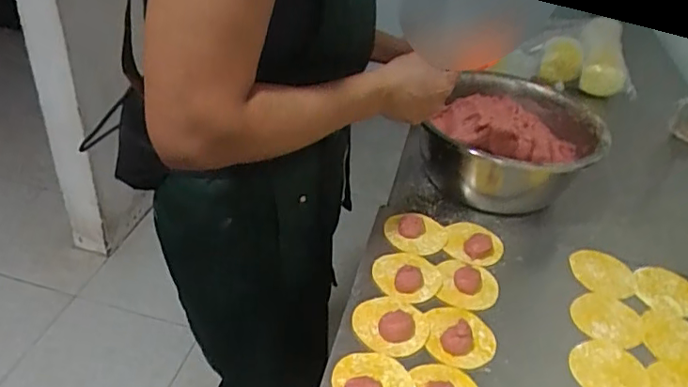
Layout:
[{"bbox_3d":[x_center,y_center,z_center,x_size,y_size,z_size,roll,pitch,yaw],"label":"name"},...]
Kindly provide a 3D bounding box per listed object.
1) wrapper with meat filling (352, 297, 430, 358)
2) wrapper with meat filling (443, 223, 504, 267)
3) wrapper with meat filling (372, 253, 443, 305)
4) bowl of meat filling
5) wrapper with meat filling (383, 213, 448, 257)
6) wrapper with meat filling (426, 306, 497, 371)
[{"bbox_3d":[0.054,0.143,0.623,0.080,0.020,0.074,5,36,-4],"label":"wrapper with meat filling"},{"bbox_3d":[0.172,0.068,0.738,0.075,0.019,0.066,17,37,12],"label":"wrapper with meat filling"},{"bbox_3d":[0.083,0.097,0.681,0.081,0.017,0.076,5,36,-4],"label":"wrapper with meat filling"},{"bbox_3d":[0.251,-0.074,0.843,0.234,0.127,0.205,25,40,22],"label":"bowl of meat filling"},{"bbox_3d":[0.097,0.052,0.741,0.081,0.022,0.058,0,37,-10],"label":"wrapper with meat filling"},{"bbox_3d":[0.131,0.150,0.617,0.079,0.030,0.074,18,38,14],"label":"wrapper with meat filling"}]

